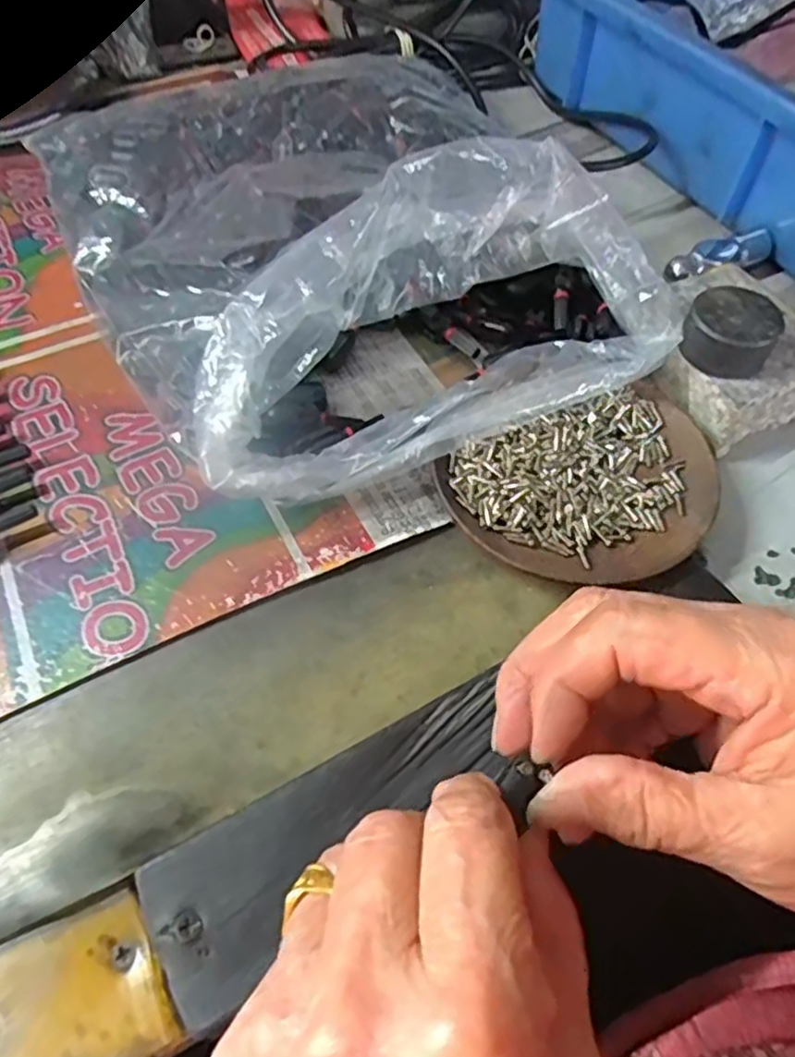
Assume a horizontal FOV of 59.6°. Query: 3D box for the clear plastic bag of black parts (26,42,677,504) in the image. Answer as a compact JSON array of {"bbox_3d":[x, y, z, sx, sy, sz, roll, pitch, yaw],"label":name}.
[{"bbox_3d":[-0.031,-0.161,0.342,0.245,0.073,0.297,-23,59,-16],"label":"clear plastic bag of black parts"}]

